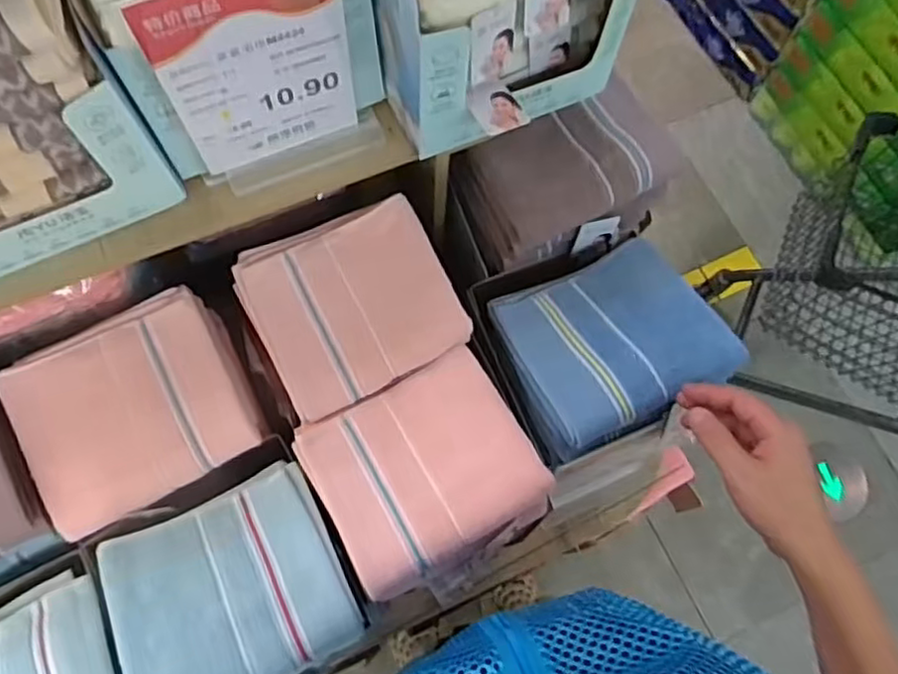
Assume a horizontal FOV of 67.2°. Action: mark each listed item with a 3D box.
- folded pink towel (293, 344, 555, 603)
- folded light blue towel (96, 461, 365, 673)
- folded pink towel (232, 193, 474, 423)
[{"bbox_3d":[-0.022,0.115,0.601,0.184,0.044,0.165,-27,74,-11],"label":"folded pink towel"},{"bbox_3d":[-0.184,0.211,0.565,0.180,0.050,0.164,-25,74,-10],"label":"folded light blue towel"},{"bbox_3d":[-0.092,-0.036,0.639,0.183,0.024,0.172,-27,74,-11],"label":"folded pink towel"}]

